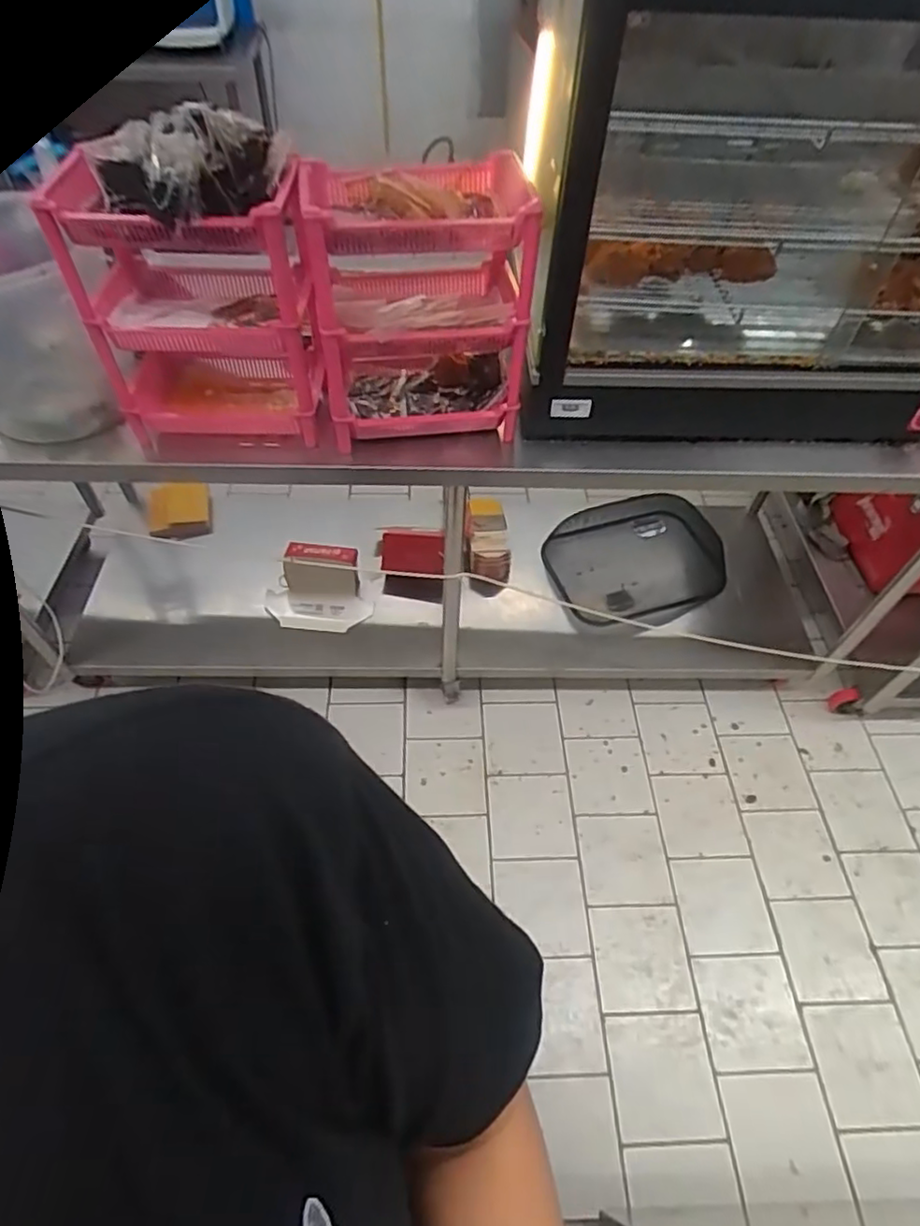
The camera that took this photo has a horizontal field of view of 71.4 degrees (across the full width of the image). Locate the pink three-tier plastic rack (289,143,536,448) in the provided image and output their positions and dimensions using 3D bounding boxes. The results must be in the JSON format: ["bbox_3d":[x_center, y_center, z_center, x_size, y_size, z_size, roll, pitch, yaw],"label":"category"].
[{"bbox_3d":[-0.062,-0.470,0.978,0.320,0.327,0.219,-6,54,-6],"label":"pink three-tier plastic rack"}]

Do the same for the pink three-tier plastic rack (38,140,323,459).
[{"bbox_3d":[-0.392,-0.472,0.992,0.334,0.359,0.235,1,53,-1],"label":"pink three-tier plastic rack"}]

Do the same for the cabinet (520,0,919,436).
[{"bbox_3d":[0.556,-0.589,0.882,0.922,0.590,0.378,-4,53,-4],"label":"cabinet"}]

